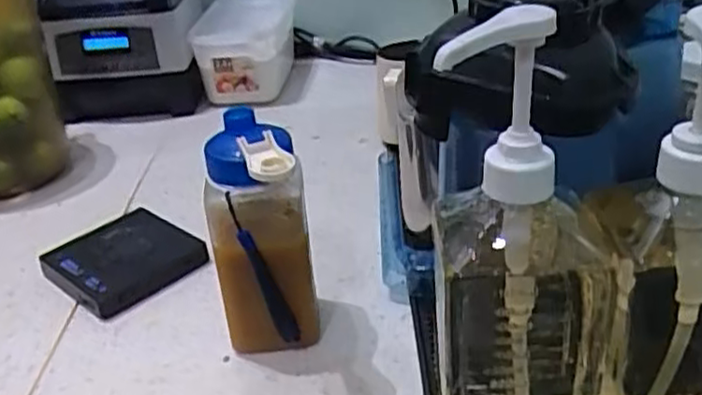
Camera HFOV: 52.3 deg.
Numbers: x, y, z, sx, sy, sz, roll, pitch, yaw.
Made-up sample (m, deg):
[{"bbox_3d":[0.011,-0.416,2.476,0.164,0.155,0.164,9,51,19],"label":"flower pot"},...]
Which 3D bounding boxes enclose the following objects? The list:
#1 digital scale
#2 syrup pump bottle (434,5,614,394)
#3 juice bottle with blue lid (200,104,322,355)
[{"bbox_3d":[-0.234,0.060,0.726,0.137,0.026,0.126,19,37,37],"label":"digital scale"},{"bbox_3d":[0.108,0.038,0.451,0.099,0.289,0.086,-2,29,6],"label":"syrup pump bottle"},{"bbox_3d":[-0.072,0.039,0.572,0.076,0.195,0.082,-8,29,-4],"label":"juice bottle with blue lid"}]

